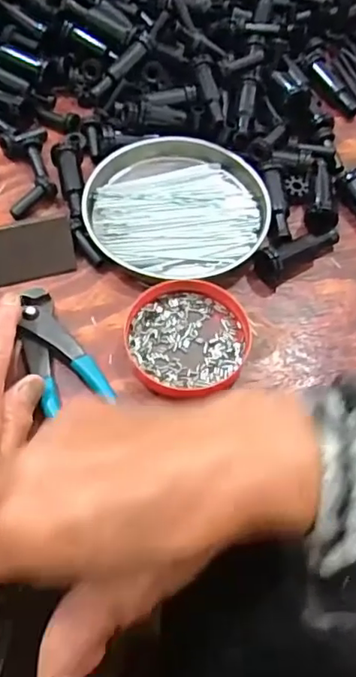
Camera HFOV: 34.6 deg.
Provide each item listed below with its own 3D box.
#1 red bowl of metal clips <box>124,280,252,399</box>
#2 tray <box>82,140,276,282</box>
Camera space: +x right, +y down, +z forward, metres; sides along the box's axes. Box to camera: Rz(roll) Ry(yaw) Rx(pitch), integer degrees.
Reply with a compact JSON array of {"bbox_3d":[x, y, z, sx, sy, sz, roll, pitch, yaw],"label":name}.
[{"bbox_3d":[0.007,-0.002,0.372,0.078,0.013,0.075,-6,58,-5],"label":"red bowl of metal clips"},{"bbox_3d":[0.001,-0.099,0.421,0.132,0.018,0.128,1,58,-1],"label":"tray"}]

